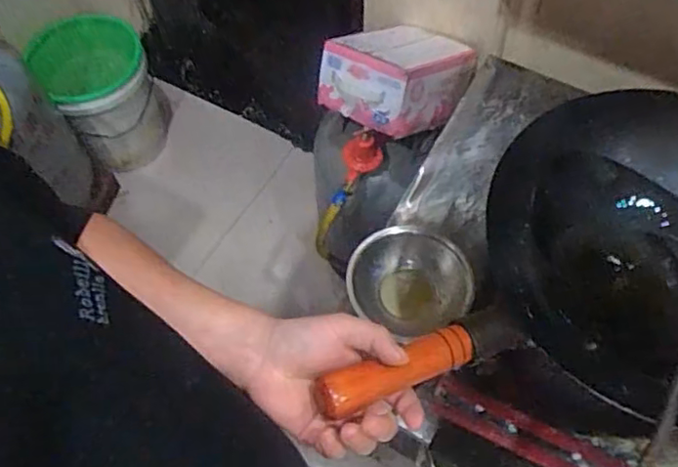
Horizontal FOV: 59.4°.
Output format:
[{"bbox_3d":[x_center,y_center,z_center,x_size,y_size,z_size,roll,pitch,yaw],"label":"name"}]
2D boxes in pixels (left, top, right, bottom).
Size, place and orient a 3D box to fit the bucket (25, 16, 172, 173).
[{"bbox_3d":[-0.675,-0.409,1.758,0.295,0.432,0.314,0,62,1],"label":"bucket"}]

